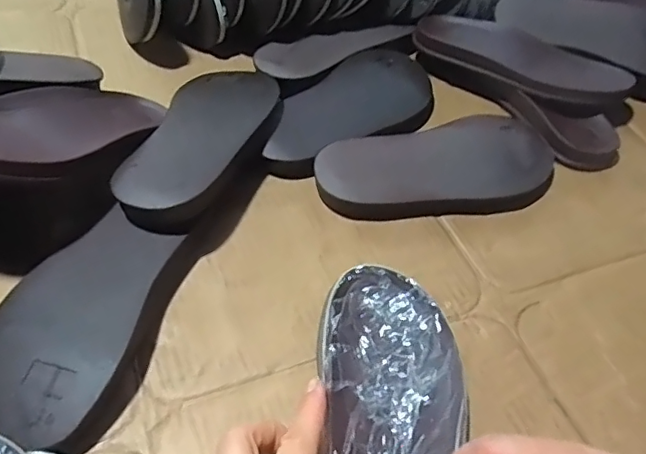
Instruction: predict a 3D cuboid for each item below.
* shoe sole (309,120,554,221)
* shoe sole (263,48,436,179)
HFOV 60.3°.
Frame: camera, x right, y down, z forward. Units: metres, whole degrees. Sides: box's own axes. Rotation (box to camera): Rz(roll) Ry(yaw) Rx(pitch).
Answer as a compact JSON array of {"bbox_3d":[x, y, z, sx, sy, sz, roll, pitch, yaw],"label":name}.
[{"bbox_3d":[0.096,-0.042,0.439,0.197,0.027,0.084,-14,53,-16],"label":"shoe sole"},{"bbox_3d":[0.024,-0.100,0.488,0.096,0.026,0.201,37,57,24],"label":"shoe sole"}]

